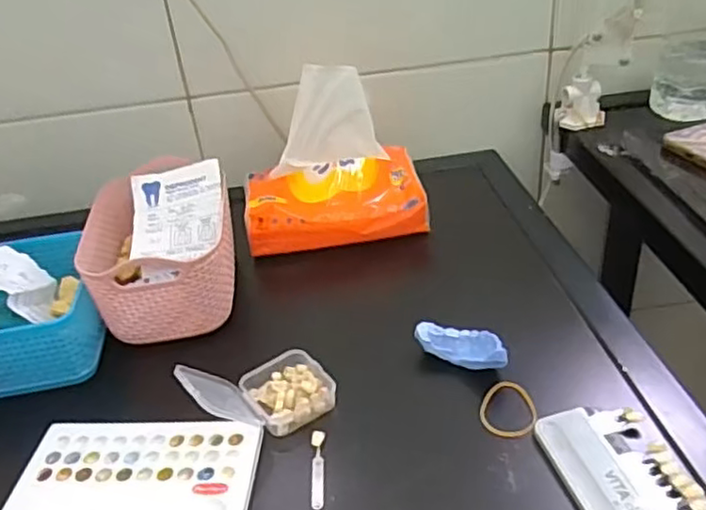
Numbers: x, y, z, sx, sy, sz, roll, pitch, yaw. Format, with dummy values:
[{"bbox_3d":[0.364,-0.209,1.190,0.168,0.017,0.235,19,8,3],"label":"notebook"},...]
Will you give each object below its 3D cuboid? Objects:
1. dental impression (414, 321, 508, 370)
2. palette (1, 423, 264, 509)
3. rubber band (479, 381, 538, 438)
[{"bbox_3d":[0.081,0.066,0.484,0.070,0.027,0.023,15,39,29],"label":"dental impression"},{"bbox_3d":[-0.140,0.147,0.422,0.154,0.013,0.096,-3,34,6],"label":"palette"},{"bbox_3d":[0.105,0.104,0.453,0.037,0.008,0.049,-12,34,10],"label":"rubber band"}]

